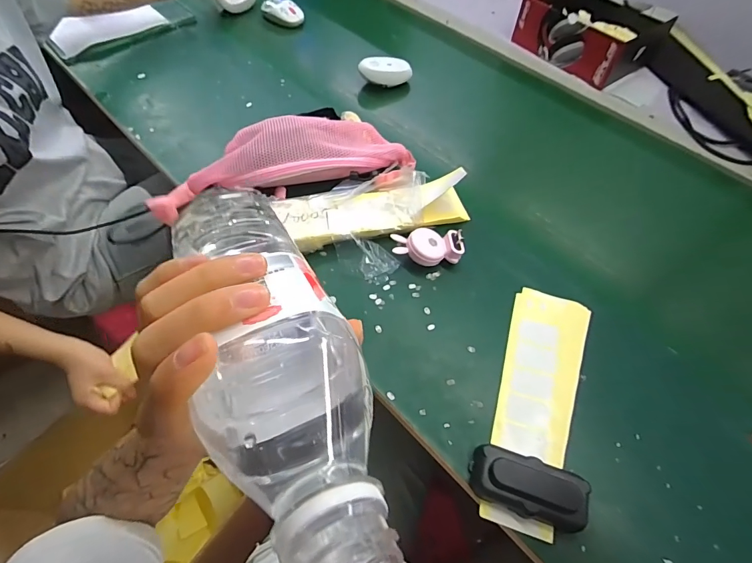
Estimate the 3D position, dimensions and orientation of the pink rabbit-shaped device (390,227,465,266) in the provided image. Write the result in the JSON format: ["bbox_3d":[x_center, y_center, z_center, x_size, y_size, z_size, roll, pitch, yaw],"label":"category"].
[{"bbox_3d":[0.068,-0.044,0.519,0.091,0.032,0.047,3,58,-1],"label":"pink rabbit-shaped device"}]

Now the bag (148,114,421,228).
[{"bbox_3d":[-0.133,-0.179,0.572,0.374,0.064,0.110,-14,60,-11],"label":"bag"}]

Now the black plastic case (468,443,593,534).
[{"bbox_3d":[0.146,0.195,0.373,0.104,0.028,0.050,17,59,7],"label":"black plastic case"}]

